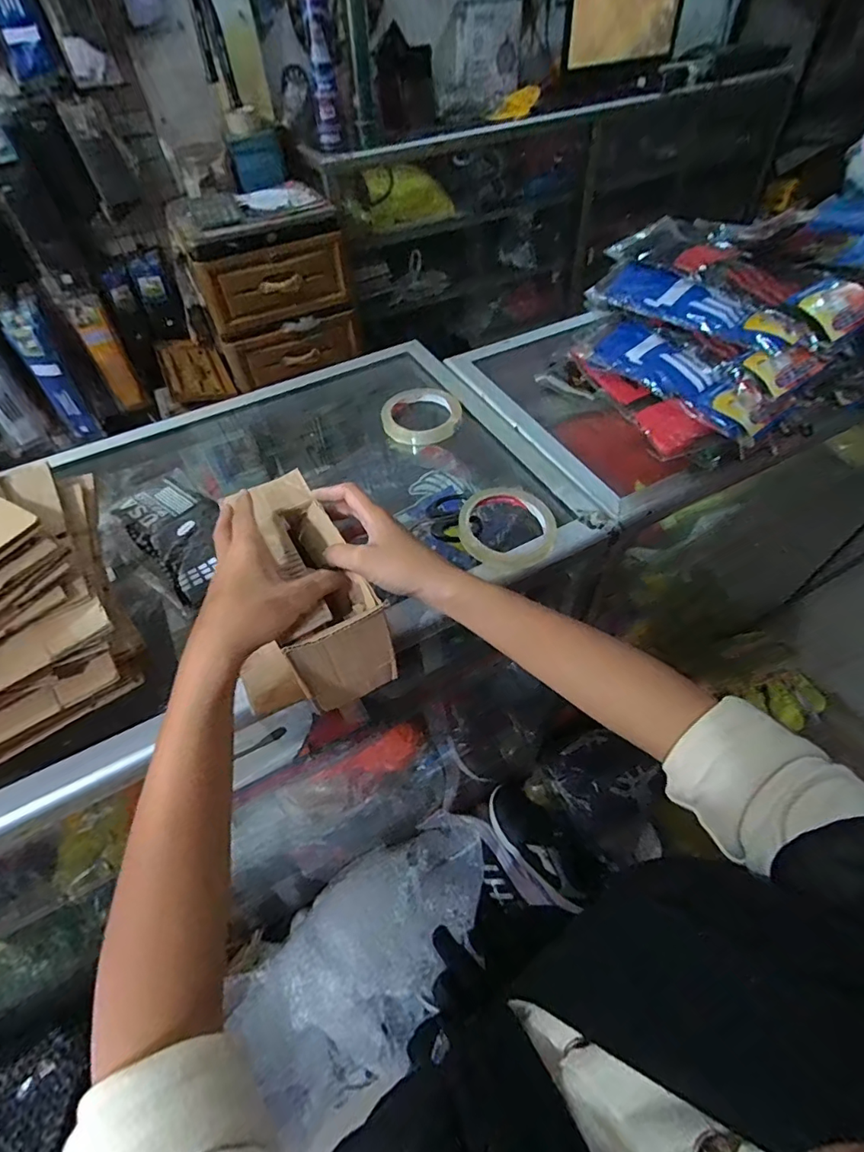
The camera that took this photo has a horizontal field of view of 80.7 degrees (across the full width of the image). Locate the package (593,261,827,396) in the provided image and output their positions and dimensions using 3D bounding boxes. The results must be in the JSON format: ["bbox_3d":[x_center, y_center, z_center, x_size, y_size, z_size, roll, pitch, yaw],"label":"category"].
[{"bbox_3d":[0.301,-0.295,0.579,0.031,0.063,0.268,6,36,-53],"label":"package"}]

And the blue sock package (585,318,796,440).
[{"bbox_3d":[0.285,-0.237,0.586,0.082,0.041,0.234,-48,63,5],"label":"blue sock package"}]

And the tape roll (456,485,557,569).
[{"bbox_3d":[0.073,-0.048,0.498,0.093,0.013,0.087,3,68,-7],"label":"tape roll"}]

